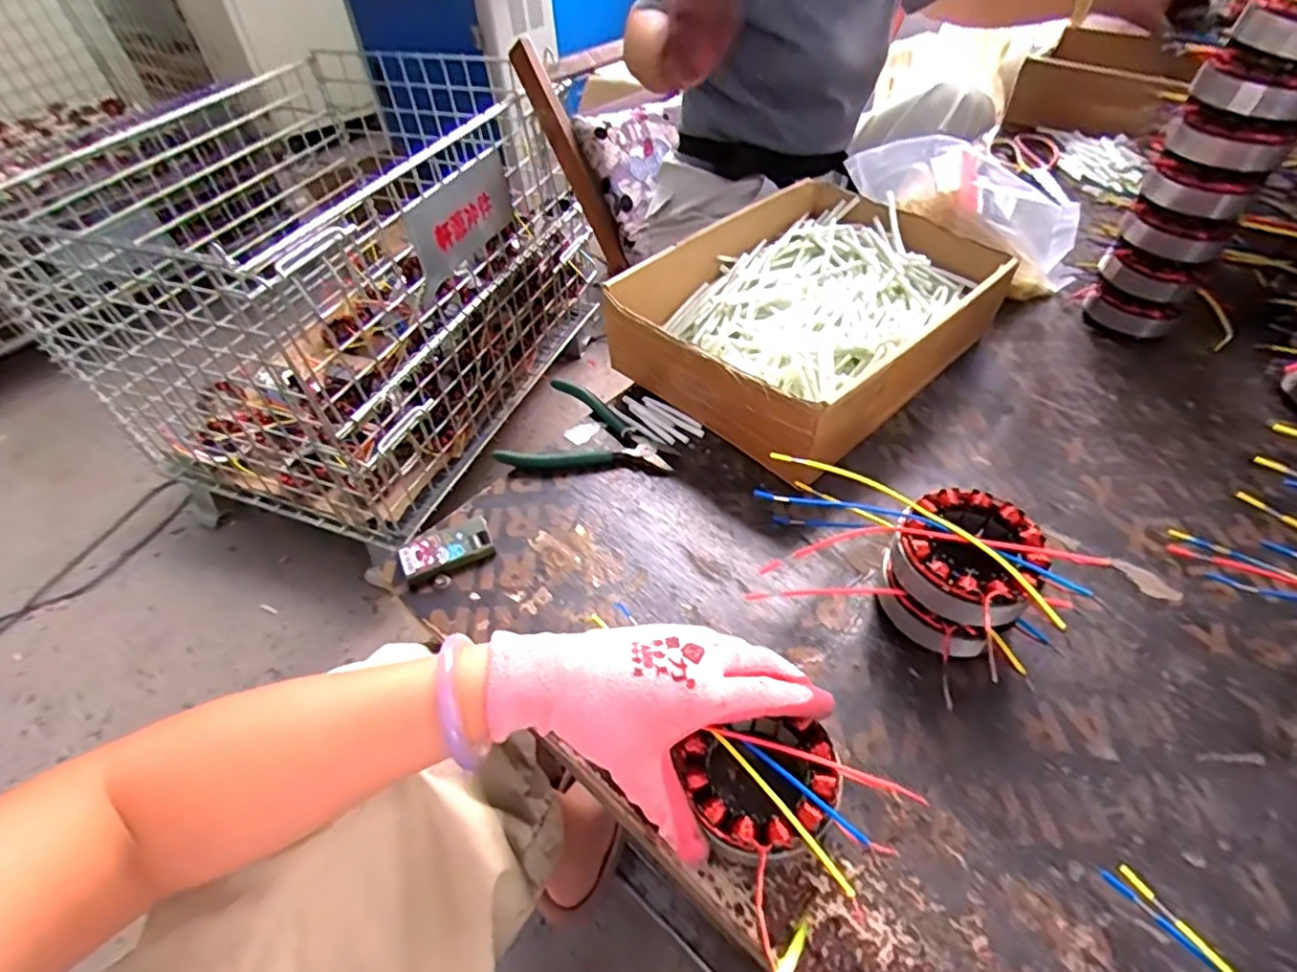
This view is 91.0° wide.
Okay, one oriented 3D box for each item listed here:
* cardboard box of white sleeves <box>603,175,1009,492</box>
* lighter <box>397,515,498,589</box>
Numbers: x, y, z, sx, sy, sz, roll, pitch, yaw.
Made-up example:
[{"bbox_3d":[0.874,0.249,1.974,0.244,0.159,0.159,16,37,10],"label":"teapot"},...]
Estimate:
[{"bbox_3d":[0.153,-0.163,0.612,0.325,0.092,0.242,-37,56,-26],"label":"cardboard box of white sleeves"},{"bbox_3d":[-0.153,0.048,0.484,0.066,0.015,0.039,-22,51,-16],"label":"lighter"}]

